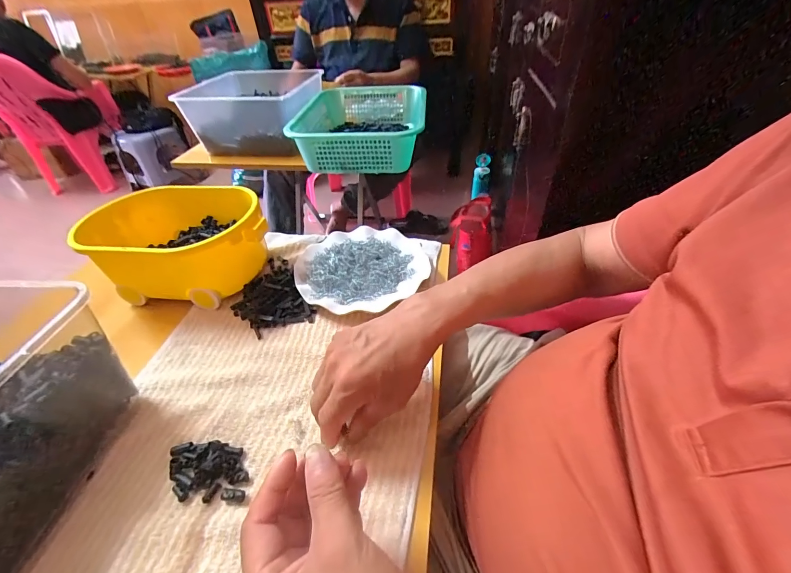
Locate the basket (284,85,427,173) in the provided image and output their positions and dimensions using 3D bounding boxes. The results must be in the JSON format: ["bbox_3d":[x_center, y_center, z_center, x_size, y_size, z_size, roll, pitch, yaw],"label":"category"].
[{"bbox_3d":[-0.084,-0.402,0.876,0.317,0.099,0.395,-2,42,3],"label":"basket"}]

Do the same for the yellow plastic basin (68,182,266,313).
[{"bbox_3d":[-0.296,-0.060,0.497,0.240,0.103,0.165,3,42,9],"label":"yellow plastic basin"}]

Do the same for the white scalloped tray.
[{"bbox_3d":[-0.046,-0.029,0.501,0.183,0.017,0.169,-8,42,-3],"label":"white scalloped tray"}]

